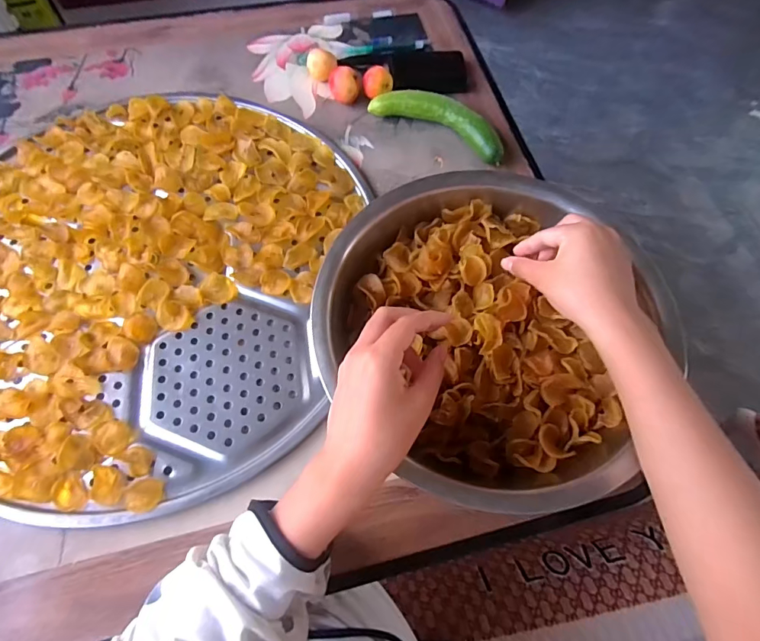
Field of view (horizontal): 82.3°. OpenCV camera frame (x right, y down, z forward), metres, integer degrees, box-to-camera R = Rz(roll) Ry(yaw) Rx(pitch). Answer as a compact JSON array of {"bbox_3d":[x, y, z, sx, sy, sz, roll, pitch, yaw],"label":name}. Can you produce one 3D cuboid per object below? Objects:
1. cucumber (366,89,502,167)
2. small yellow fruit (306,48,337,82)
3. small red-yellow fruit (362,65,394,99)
[{"bbox_3d":[0.078,-0.259,0.567,0.188,0.042,0.052,28,68,9],"label":"cucumber"},{"bbox_3d":[-0.080,-0.348,0.602,0.039,0.041,0.035,-4,67,-5],"label":"small yellow fruit"},{"bbox_3d":[-0.003,-0.316,0.589,0.040,0.038,0.037,1,67,-3],"label":"small red-yellow fruit"}]

